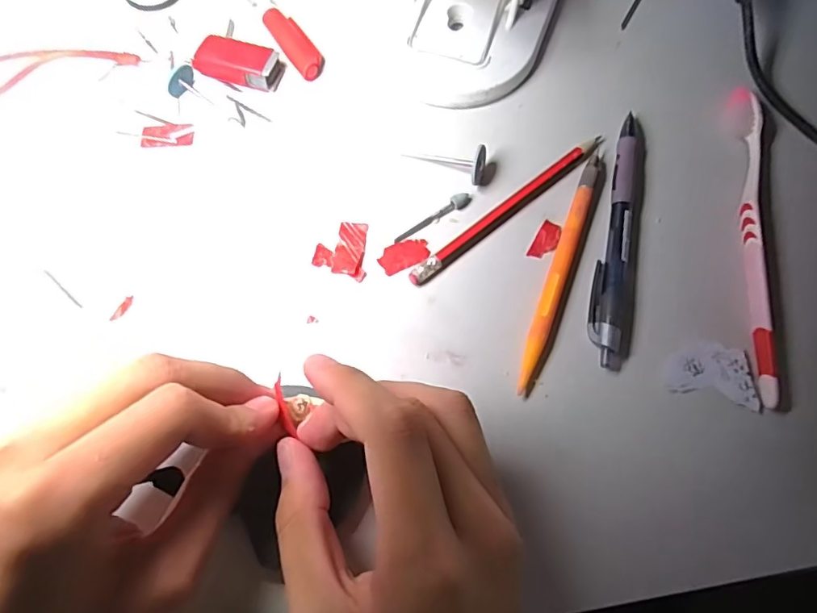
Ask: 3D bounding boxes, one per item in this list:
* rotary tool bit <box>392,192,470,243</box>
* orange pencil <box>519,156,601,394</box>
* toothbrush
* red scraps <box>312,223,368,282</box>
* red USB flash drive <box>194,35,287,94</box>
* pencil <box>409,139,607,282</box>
[{"bbox_3d":[0.013,-0.047,0.275,0.046,0.004,0.006,-31,74,-9],"label":"rotary tool bit"},{"bbox_3d":[0.076,-0.021,0.264,0.010,0.007,0.134,20,73,7],"label":"orange pencil"},{"bbox_3d":[0.172,-0.037,0.266,0.015,0.011,0.171,8,72,3],"label":"toothbrush"},{"bbox_3d":[-0.031,-0.031,0.269,0.027,0.005,0.030,20,73,7],"label":"red scraps"},{"bbox_3d":[-0.096,-0.138,0.297,0.046,0.015,0.021,16,72,5],"label":"red USB flash drive"},{"bbox_3d":[0.051,-0.051,0.275,0.126,0.007,0.007,-38,75,-11],"label":"pencil"}]

